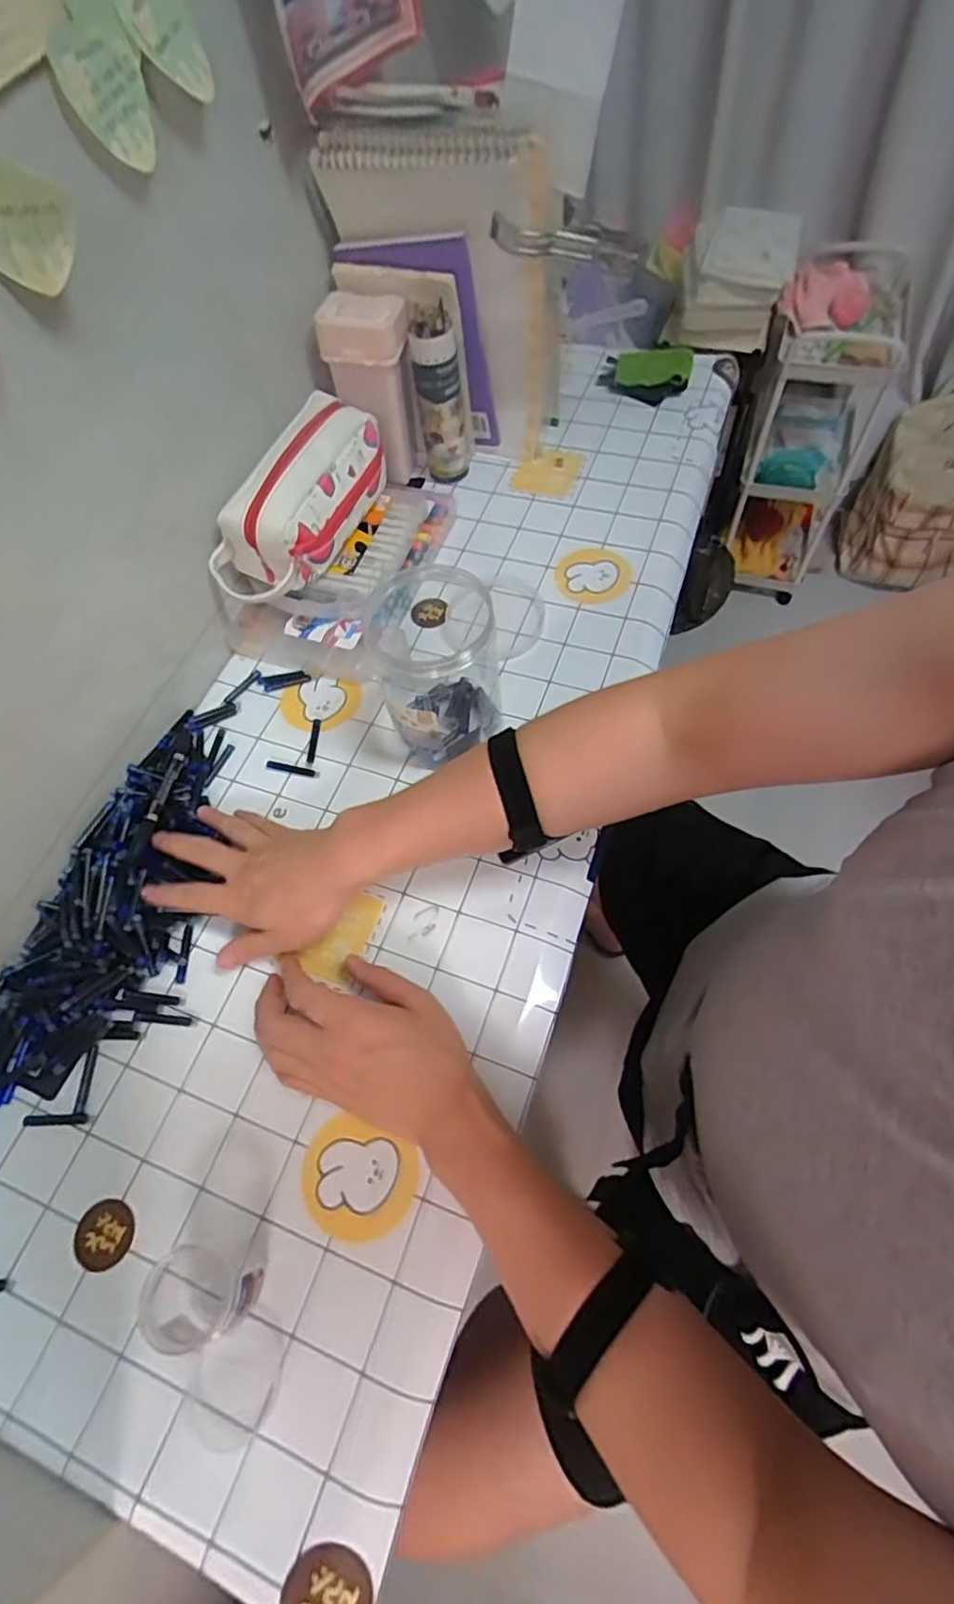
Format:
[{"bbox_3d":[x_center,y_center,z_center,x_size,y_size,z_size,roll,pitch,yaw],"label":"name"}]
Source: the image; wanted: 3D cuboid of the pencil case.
[{"bbox_3d":[-0.164,-0.284,0.600,0.092,0.098,0.216,30,81,17],"label":"pencil case"}]

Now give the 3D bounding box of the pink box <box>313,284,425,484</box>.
[{"bbox_3d":[-0.106,-0.441,0.692,0.085,0.169,0.067,6,63,8],"label":"pink box"}]

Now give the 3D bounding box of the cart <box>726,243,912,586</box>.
[{"bbox_3d":[0.743,-0.827,1.414,0.272,0.543,0.441,22,67,15],"label":"cart"}]

